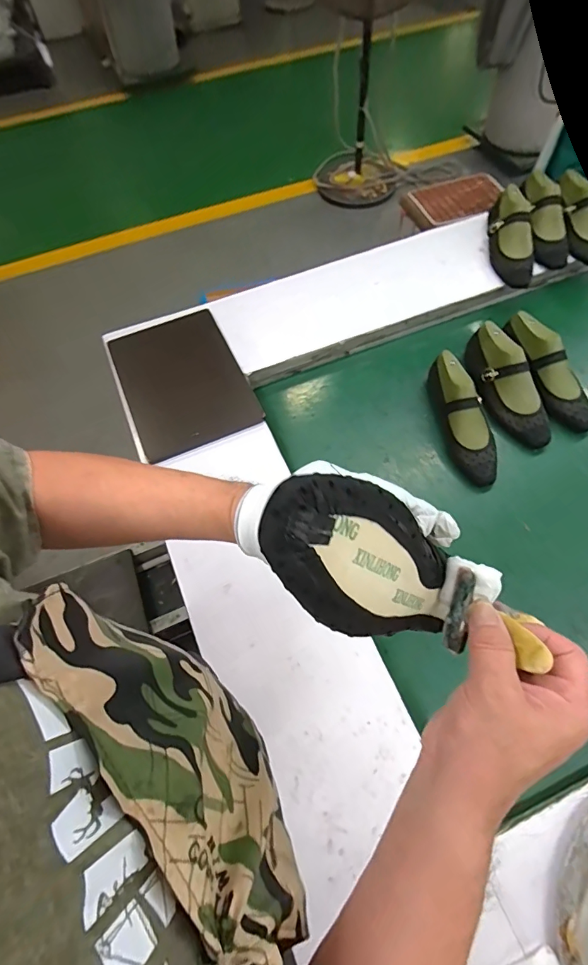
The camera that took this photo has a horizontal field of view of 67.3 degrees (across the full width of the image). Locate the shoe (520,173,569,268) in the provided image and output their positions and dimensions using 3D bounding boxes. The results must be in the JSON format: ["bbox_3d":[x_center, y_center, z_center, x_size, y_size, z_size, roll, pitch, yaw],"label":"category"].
[{"bbox_3d":[0.591,-0.626,1.046,0.078,0.061,0.270,-1,75,2],"label":"shoe"}]

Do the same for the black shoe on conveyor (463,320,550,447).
[{"bbox_3d":[0.421,-0.193,0.886,0.083,0.093,0.276,-19,76,-8],"label":"black shoe on conveyor"}]

